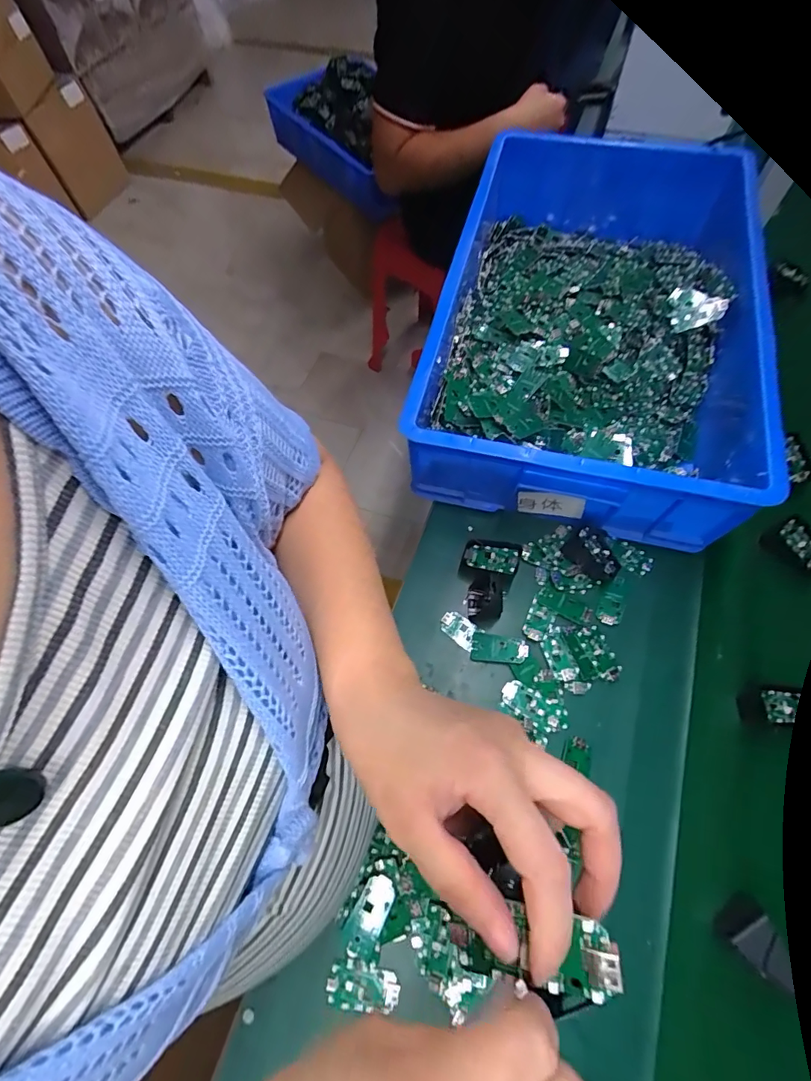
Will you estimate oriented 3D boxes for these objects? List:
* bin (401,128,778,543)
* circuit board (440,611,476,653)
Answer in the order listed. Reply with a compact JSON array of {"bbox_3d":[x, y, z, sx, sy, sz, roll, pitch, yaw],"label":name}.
[{"bbox_3d":[0.285,-0.351,0.683,0.416,0.142,0.709,12,65,8],"label":"bin"},{"bbox_3d":[0.065,0.106,0.548,0.046,0.007,0.031,32,70,16],"label":"circuit board"}]

